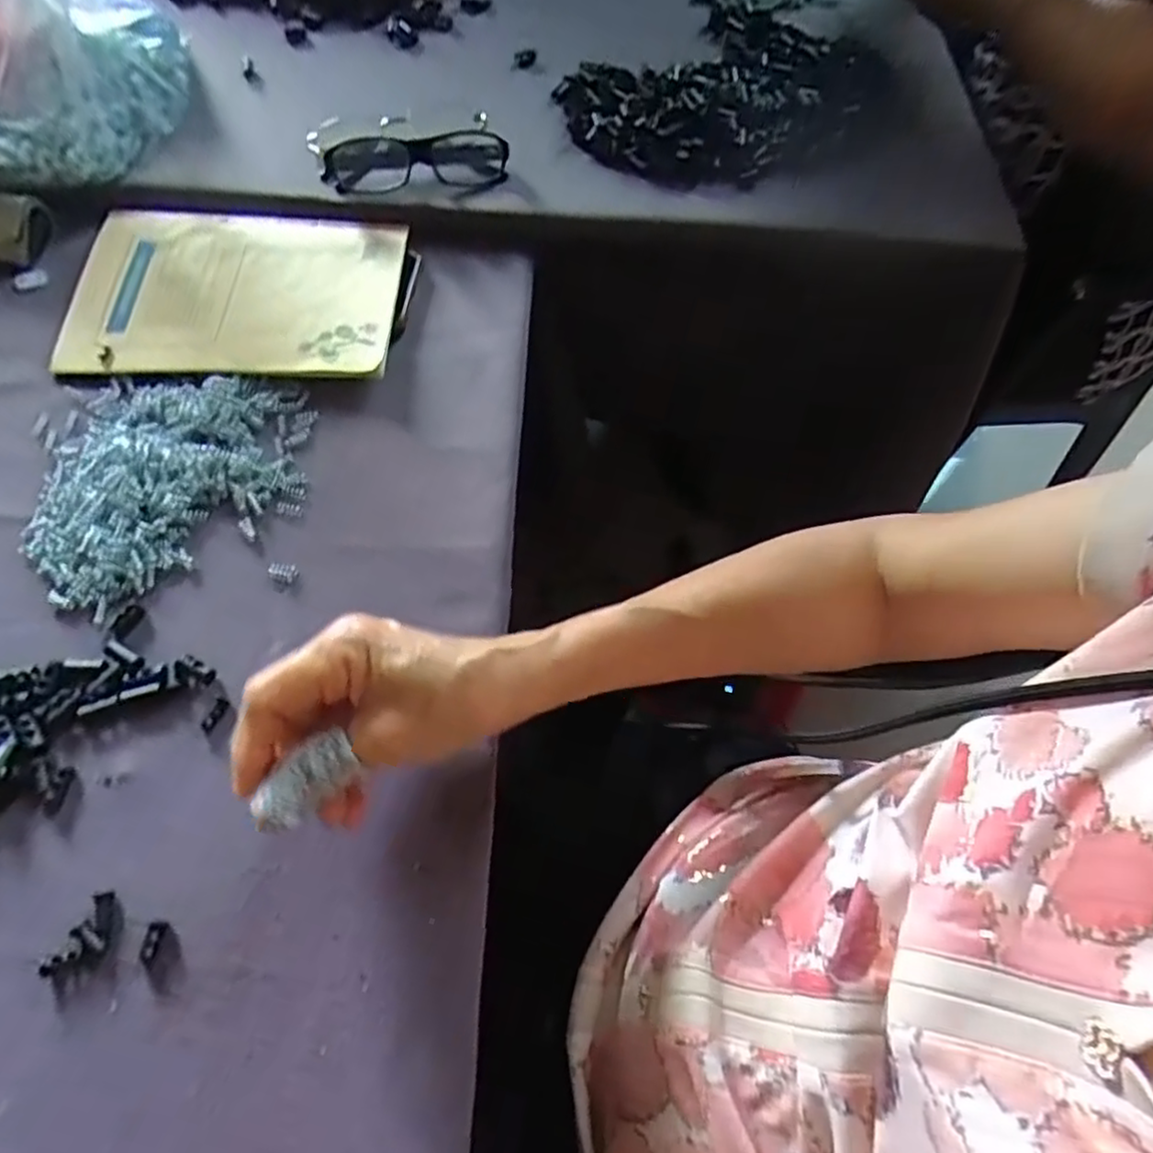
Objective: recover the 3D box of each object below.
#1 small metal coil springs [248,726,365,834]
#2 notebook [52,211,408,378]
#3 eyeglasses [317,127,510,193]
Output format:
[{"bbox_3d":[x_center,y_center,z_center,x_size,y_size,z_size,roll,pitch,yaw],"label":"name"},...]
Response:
[{"bbox_3d":[-0.105,0.079,0.263,0.041,0.014,0.020,-37,70,-19],"label":"small metal coil springs"},{"bbox_3d":[-0.226,-0.191,0.455,0.208,0.014,0.146,1,63,-2],"label":"notebook"},{"bbox_3d":[-0.116,-0.301,0.495,0.131,0.028,0.049,-13,64,-9],"label":"eyeglasses"}]

